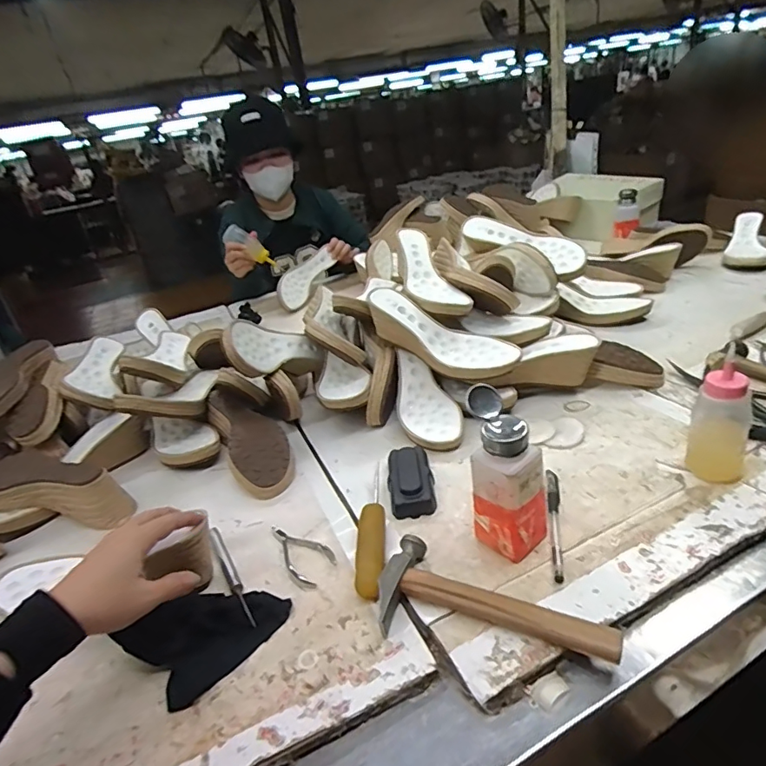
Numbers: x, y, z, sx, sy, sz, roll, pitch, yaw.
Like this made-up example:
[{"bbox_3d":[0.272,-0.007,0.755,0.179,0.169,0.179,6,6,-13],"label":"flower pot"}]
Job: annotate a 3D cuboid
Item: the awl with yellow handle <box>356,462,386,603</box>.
[{"bbox_3d":[-0.011,0.148,0.534,0.029,0.027,0.187,-6,31,4],"label":"awl with yellow handle"}]

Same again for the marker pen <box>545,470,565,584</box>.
[{"bbox_3d":[0.175,0.138,0.502,0.013,0.008,0.147,1,32,14],"label":"marker pen"}]

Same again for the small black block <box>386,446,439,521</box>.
[{"bbox_3d":[0.033,0.113,0.586,0.051,0.022,0.107,-6,31,3],"label":"small black block"}]

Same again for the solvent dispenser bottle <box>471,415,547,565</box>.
[{"bbox_3d":[0.116,0.099,0.464,0.048,0.137,0.057,-30,35,-32],"label":"solvent dispenser bottle"}]

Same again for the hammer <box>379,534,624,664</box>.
[{"bbox_3d":[0.096,0.190,0.429,0.195,0.022,0.085,6,34,21],"label":"hammer"}]

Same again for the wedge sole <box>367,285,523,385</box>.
[{"bbox_3d":[0.074,-0.059,0.713,0.230,0.068,0.075,28,43,16],"label":"wedge sole"}]

